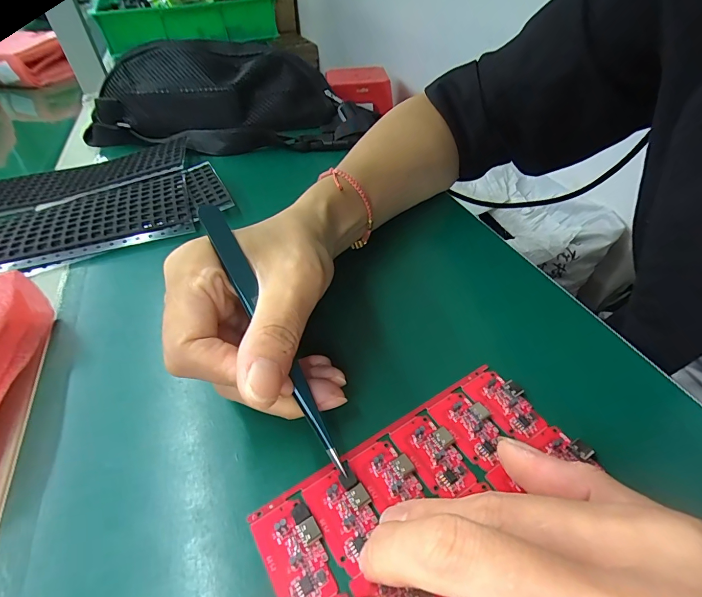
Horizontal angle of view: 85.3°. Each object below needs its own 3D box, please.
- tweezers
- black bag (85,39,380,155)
[{"bbox_3d":[-0.034,0.016,0.162,0.009,0.004,0.129,-25,84,-24],"label":"tweezers"},{"bbox_3d":[-0.143,-0.232,0.433,0.318,0.084,0.134,-3,44,1],"label":"black bag"}]

